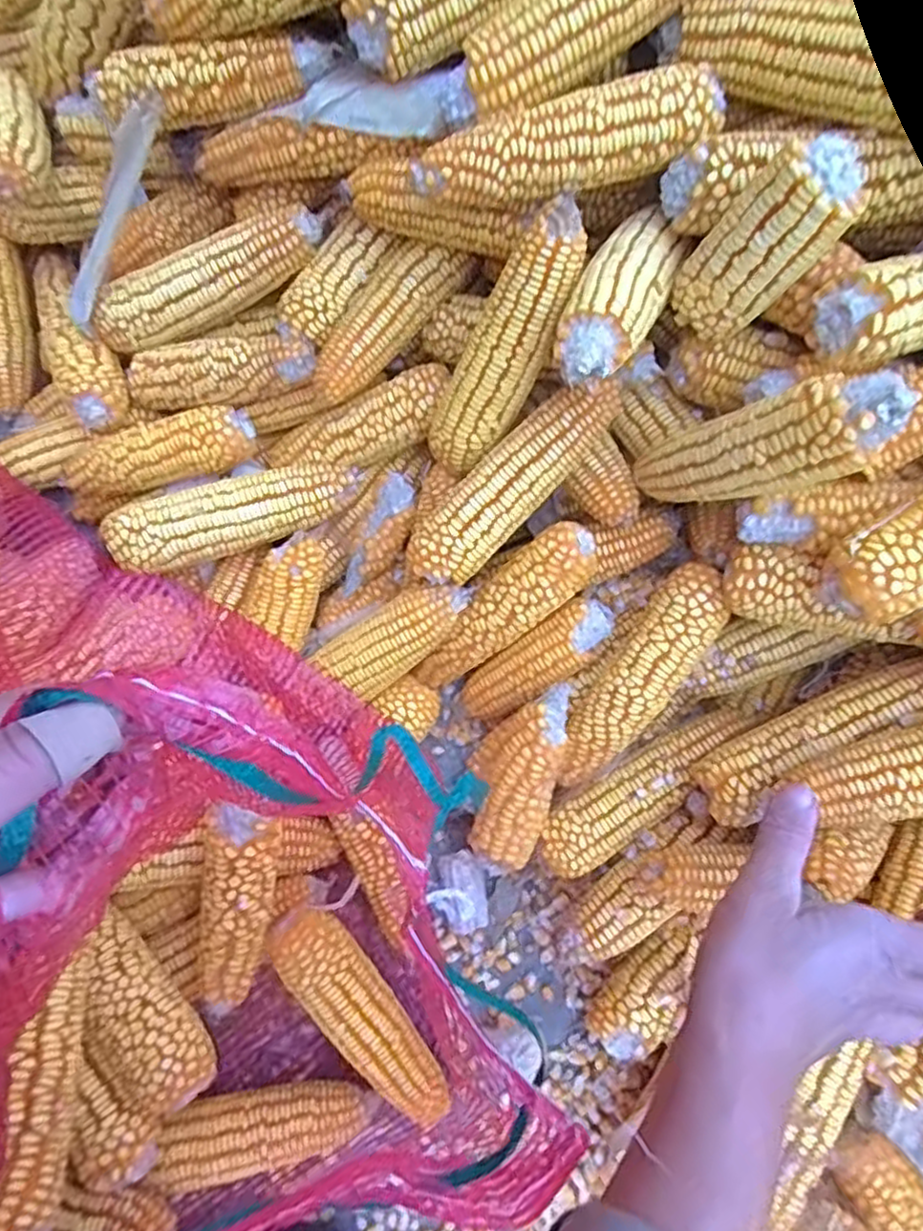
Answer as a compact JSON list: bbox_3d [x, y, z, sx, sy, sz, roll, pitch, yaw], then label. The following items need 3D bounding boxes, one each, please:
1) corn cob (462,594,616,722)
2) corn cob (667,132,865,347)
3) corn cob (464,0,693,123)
[{"bbox_3d":[0.055,0.035,0.510,0.130,0.032,0.041,-38,77,23],"label":"corn cob"},{"bbox_3d":[0.151,-0.184,0.356,0.034,0.105,0.042,-16,76,-29],"label":"corn cob"},{"bbox_3d":[0.070,-0.308,0.359,0.141,0.037,0.037,-26,77,12],"label":"corn cob"}]

